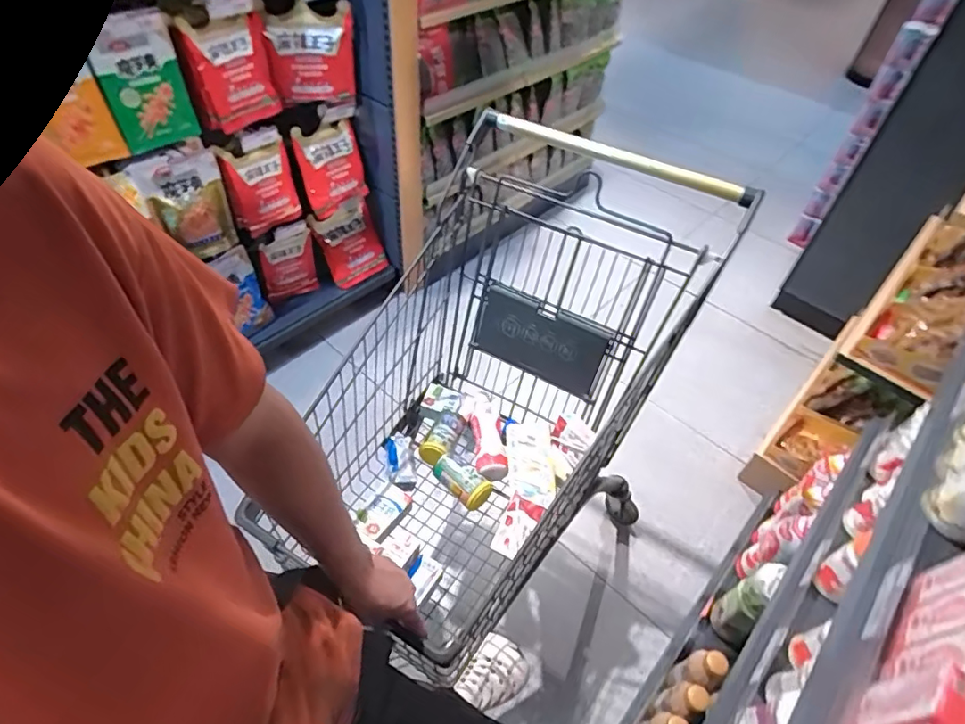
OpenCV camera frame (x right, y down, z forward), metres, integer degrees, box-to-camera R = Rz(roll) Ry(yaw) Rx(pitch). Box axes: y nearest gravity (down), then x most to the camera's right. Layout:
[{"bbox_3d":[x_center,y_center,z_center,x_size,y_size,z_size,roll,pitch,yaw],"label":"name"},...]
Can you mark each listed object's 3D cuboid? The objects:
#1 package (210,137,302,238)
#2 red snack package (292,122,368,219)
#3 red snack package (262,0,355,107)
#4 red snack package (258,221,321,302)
[{"bbox_3d":[-0.618,-0.487,1.511,0.182,0.239,0.076,-24,55,-23],"label":"package"},{"bbox_3d":[-0.468,-0.602,1.676,0.208,0.270,0.040,-32,58,-27],"label":"red snack package"},{"bbox_3d":[-0.456,-0.825,1.443,0.227,0.225,0.034,-22,54,-21],"label":"red snack package"},{"bbox_3d":[-0.621,-0.319,1.732,0.029,0.265,0.190,29,53,20],"label":"red snack package"}]

